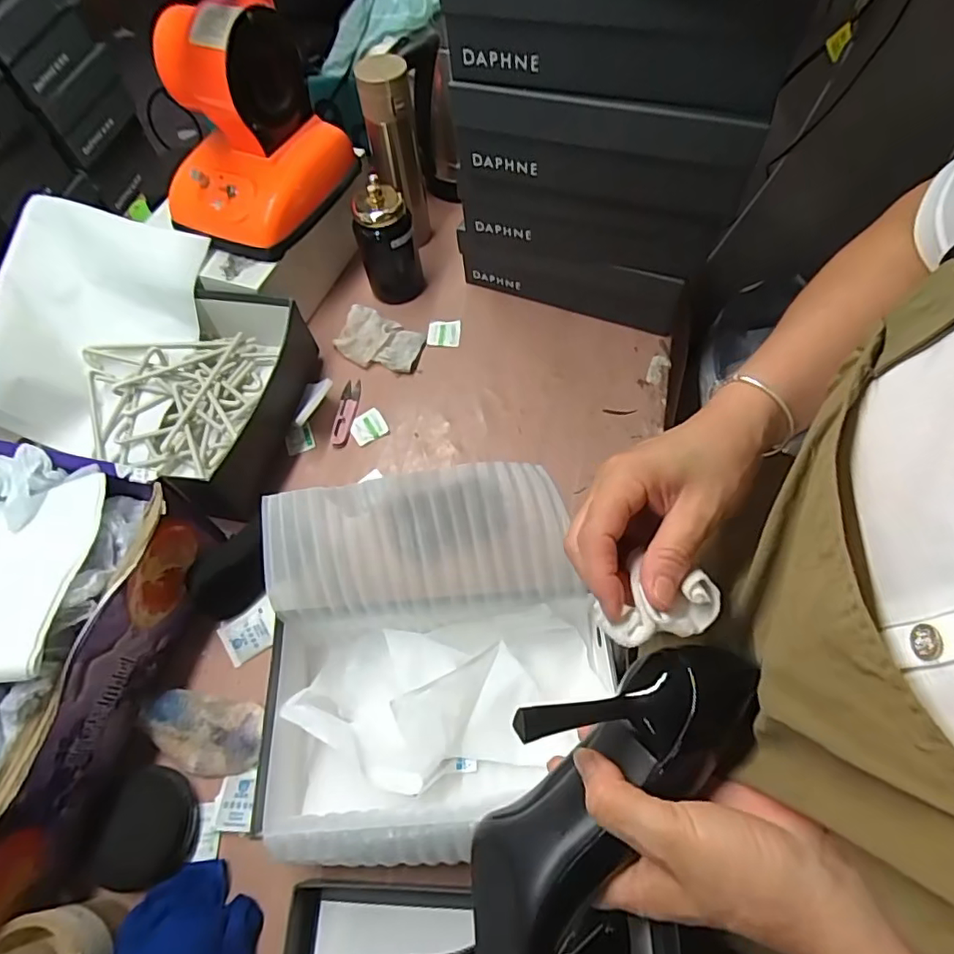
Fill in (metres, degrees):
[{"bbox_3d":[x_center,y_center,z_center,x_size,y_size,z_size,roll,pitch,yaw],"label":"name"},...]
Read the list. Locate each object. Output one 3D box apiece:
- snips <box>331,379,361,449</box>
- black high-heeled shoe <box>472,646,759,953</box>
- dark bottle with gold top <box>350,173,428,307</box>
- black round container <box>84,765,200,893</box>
[{"bbox_3d":[-0.169,-0.083,0.730,0.024,0.011,0.102,3,62,6],"label":"snips"},{"bbox_3d":[0.055,0.147,0.270,0.185,0.065,0.078,-46,67,-4],"label":"black high-heeled shoe"},{"bbox_3d":[-0.122,-0.322,0.765,0.080,0.151,0.082,-14,61,-4],"label":"dark bottle with gold top"},{"bbox_3d":[-0.301,0.314,0.504,0.091,0.019,0.089,-2,61,3],"label":"black round container"}]

